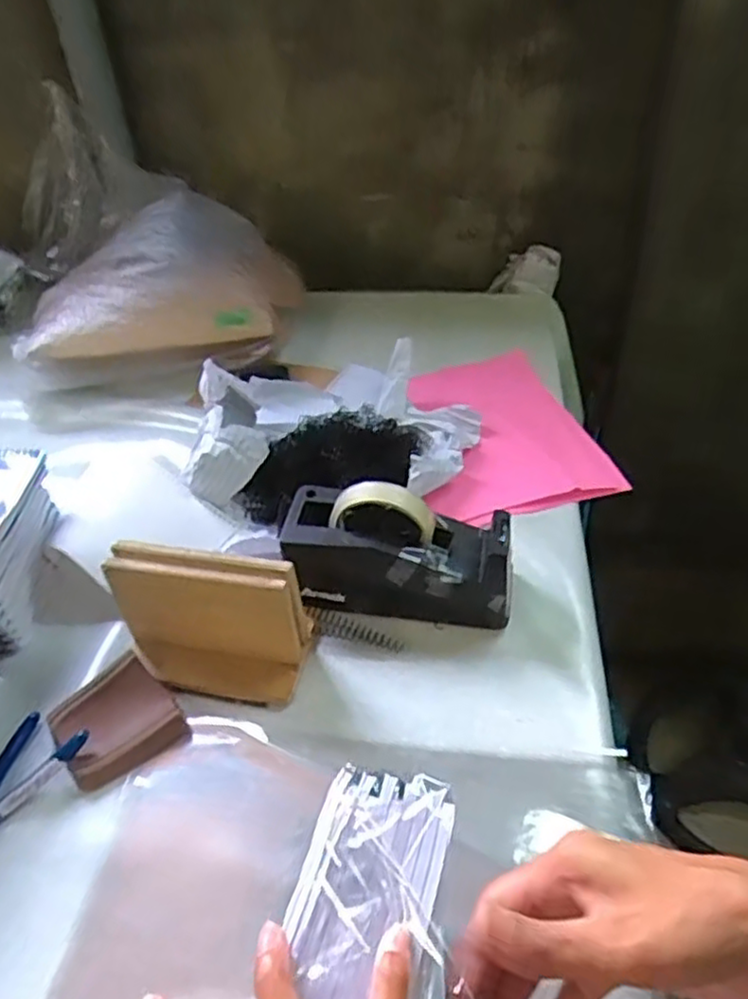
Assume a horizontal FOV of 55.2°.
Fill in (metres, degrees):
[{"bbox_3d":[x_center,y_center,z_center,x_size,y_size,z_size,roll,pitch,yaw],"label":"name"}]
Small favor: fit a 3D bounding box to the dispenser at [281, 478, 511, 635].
[{"bbox_3d":[0.022,0.048,0.646,0.200,0.118,0.081,4,43,10],"label":"dispenser"}]

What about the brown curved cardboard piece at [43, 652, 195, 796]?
[{"bbox_3d":[-0.212,0.183,0.591,0.089,0.021,0.093,-31,48,-26],"label":"brown curved cardboard piece"}]

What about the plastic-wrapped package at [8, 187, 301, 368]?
[{"bbox_3d":[-0.282,-0.293,0.964,0.347,0.122,0.247,-6,42,-2],"label":"plastic-wrapped package"}]

